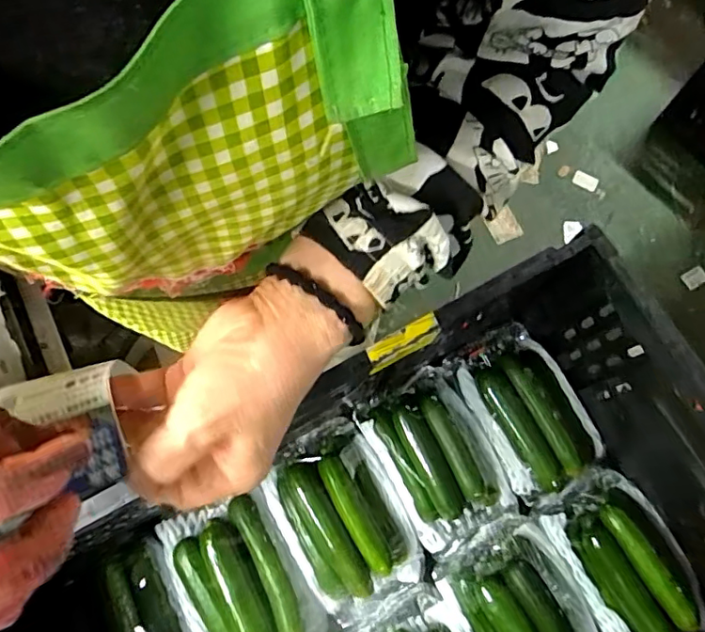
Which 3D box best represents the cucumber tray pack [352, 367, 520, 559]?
[{"bbox_3d":[0.087,0.147,0.568,0.110,0.059,0.166,-28,74,-10],"label":"cucumber tray pack"}]

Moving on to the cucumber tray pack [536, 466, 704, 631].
[{"bbox_3d":[0.269,0.245,0.538,0.105,0.056,0.159,-23,73,-8],"label":"cucumber tray pack"}]

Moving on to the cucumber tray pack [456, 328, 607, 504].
[{"bbox_3d":[0.187,0.095,0.583,0.113,0.051,0.181,-26,74,-9],"label":"cucumber tray pack"}]

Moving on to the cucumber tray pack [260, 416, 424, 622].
[{"bbox_3d":[-0.008,0.201,0.546,0.116,0.055,0.174,-30,75,-10],"label":"cucumber tray pack"}]

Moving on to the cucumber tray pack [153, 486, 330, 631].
[{"bbox_3d":[-0.109,0.254,0.524,0.110,0.057,0.168,-28,74,-10],"label":"cucumber tray pack"}]

